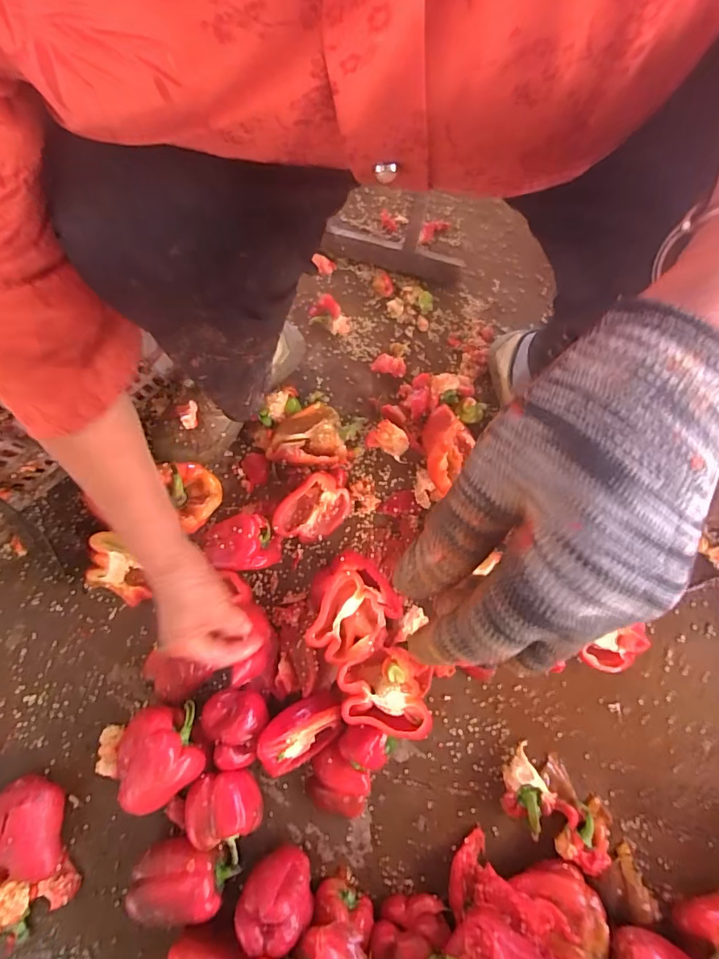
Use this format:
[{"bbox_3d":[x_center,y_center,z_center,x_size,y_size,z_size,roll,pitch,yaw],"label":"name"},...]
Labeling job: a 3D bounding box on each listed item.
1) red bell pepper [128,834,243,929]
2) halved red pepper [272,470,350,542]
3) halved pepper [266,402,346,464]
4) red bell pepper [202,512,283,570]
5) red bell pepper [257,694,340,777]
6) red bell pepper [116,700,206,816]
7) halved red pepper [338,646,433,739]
[{"bbox_3d":[-0.205,0.457,0.558,0.120,0.077,0.071,-5,80,0],"label":"red bell pepper"},{"bbox_3d":[-0.058,0.039,0.637,0.117,0.045,0.072,-40,82,-7],"label":"halved red pepper"},{"bbox_3d":[-0.074,-0.052,0.643,0.108,0.062,0.087,-12,80,-2],"label":"halved pepper"},{"bbox_3d":[-0.153,0.083,0.626,0.090,0.056,0.071,-5,80,-1],"label":"red bell pepper"},{"bbox_3d":[-0.070,0.304,0.570,0.108,0.059,0.072,-40,82,-7],"label":"red bell pepper"},{"bbox_3d":[-0.241,0.327,0.572,0.098,0.096,0.098,0,81,1],"label":"red bell pepper"},{"bbox_3d":[0.031,0.245,0.562,0.115,0.042,0.091,13,81,3],"label":"halved red pepper"}]

